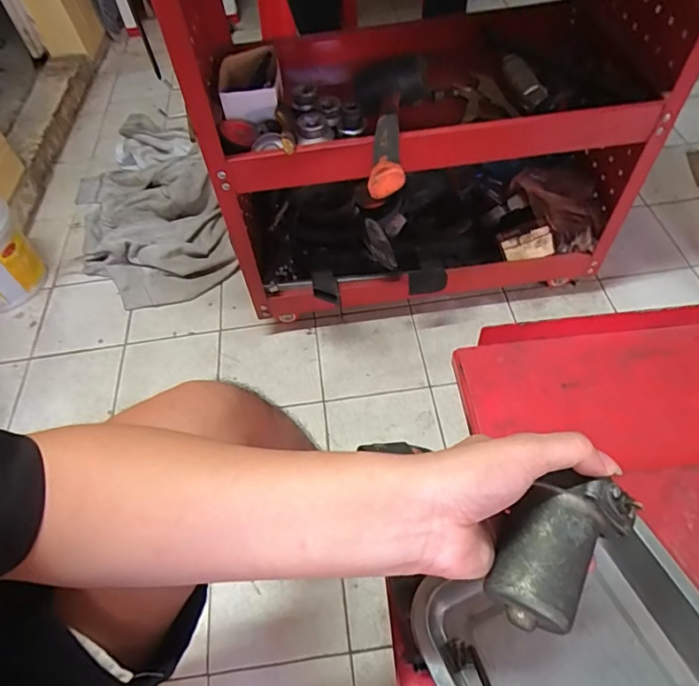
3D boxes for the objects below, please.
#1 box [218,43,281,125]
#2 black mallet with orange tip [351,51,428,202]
[{"bbox_3d":[-0.169,-0.434,0.831,0.106,0.058,0.170,-8,56,-1],"label":"box"},{"bbox_3d":[0.062,-0.315,0.705,0.113,0.077,0.353,-1,56,4],"label":"black mallet with orange tip"}]

